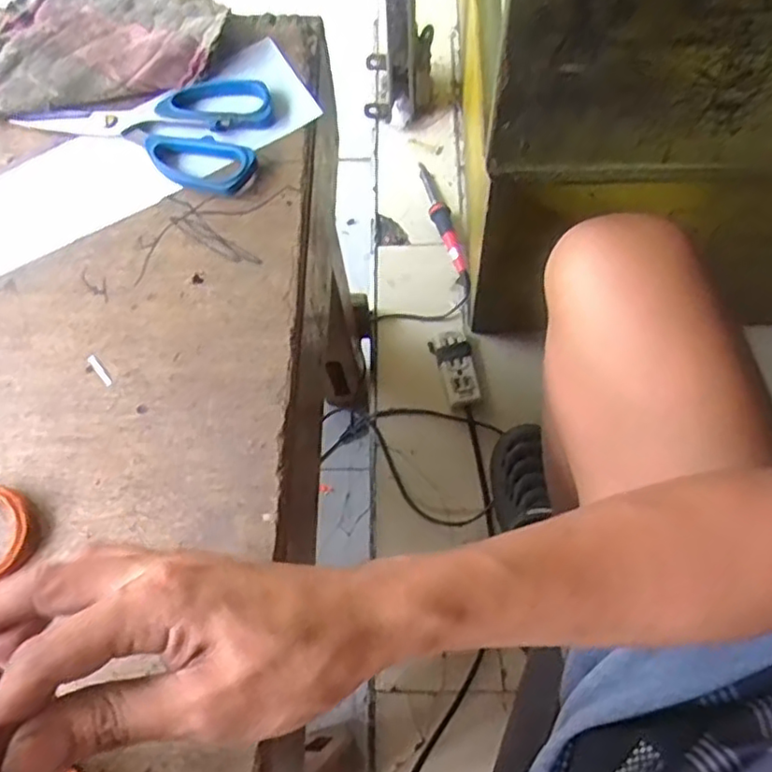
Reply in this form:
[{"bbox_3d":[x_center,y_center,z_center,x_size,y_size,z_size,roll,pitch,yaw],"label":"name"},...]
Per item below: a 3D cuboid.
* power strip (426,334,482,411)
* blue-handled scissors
[{"bbox_3d":[0.098,-0.025,0.892,0.053,0.026,0.111,-16,69,-5],"label":"power strip"},{"bbox_3d":[-0.161,-0.186,0.452,0.174,0.015,0.086,19,70,9],"label":"blue-handled scissors"}]

